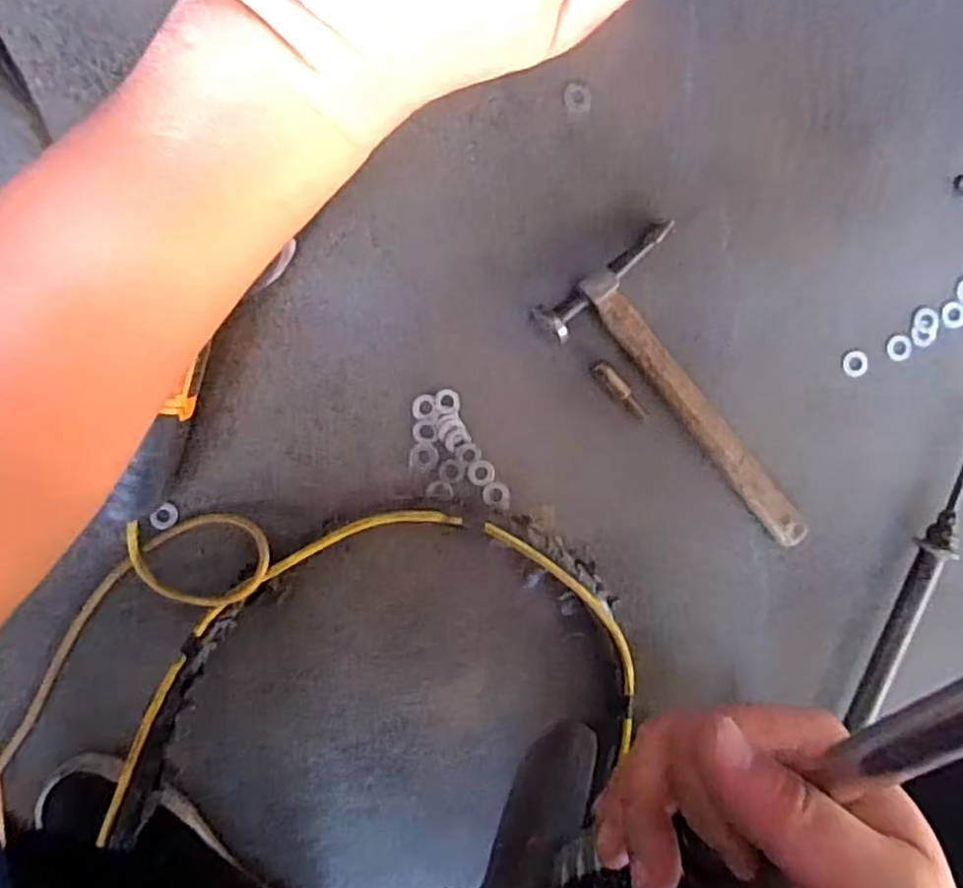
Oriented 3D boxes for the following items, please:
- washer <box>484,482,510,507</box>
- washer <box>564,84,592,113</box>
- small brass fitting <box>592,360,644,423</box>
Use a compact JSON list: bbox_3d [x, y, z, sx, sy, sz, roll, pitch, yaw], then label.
[{"bbox_3d":[0.014,0.045,0.614,0.024,0.004,0.022,1,82,-8],"label":"washer"},{"bbox_3d":[0.084,-0.300,0.594,0.023,0.004,0.024,0,95,-3],"label":"washer"},{"bbox_3d":[0.123,-0.047,0.605,0.014,0.016,0.065,-42,96,1],"label":"small brass fitting"}]

